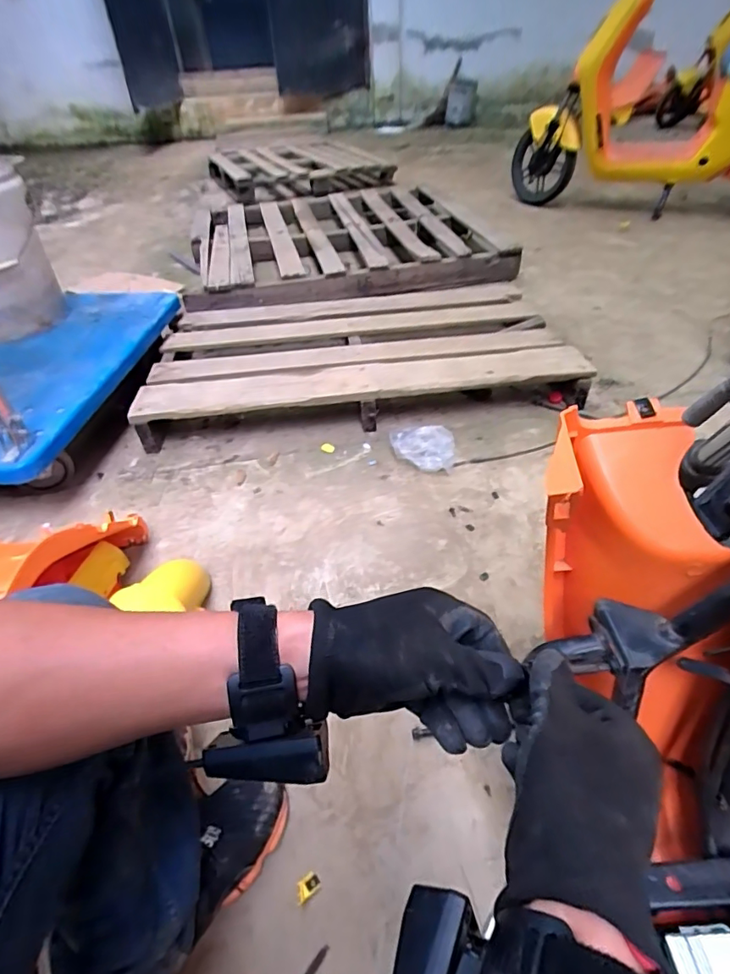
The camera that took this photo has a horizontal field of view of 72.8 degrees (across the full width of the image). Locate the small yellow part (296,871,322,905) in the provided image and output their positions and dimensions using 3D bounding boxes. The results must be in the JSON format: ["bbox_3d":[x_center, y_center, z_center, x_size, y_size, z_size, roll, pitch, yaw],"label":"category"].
[{"bbox_3d":[-0.067,0.470,0.580,0.030,0.004,0.021,-24,47,-21],"label":"small yellow part"}]

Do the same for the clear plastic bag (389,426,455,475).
[{"bbox_3d":[0.132,-0.093,1.168,0.159,0.042,0.139,9,44,13],"label":"clear plastic bag"}]

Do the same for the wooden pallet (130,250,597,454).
[{"bbox_3d":[-0.005,-0.486,1.548,1.201,0.124,0.953,-5,43,-2],"label":"wooden pallet"}]

